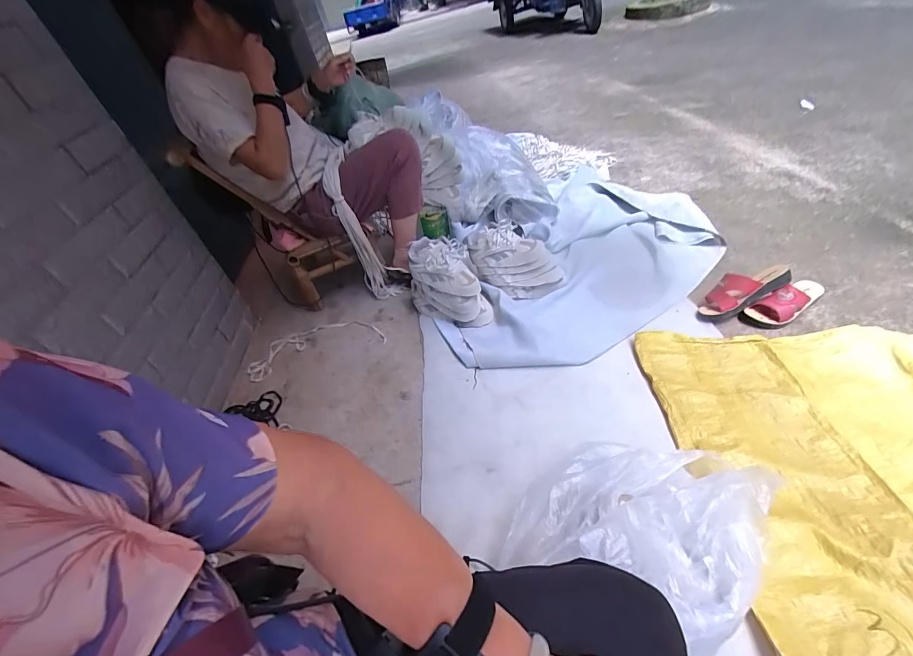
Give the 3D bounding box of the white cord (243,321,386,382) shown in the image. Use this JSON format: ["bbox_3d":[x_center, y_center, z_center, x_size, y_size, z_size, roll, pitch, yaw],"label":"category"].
[{"bbox_3d":[-0.440,0.049,1.252,0.411,0.021,0.164,-22,42,-6],"label":"white cord"}]

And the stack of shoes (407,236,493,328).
[{"bbox_3d":[-0.014,-0.135,1.192,0.253,0.220,0.125,19,48,27],"label":"stack of shoes"}]

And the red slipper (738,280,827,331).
[{"bbox_3d":[0.868,-0.073,1.047,0.243,0.063,0.078,-21,44,-15],"label":"red slipper"}]

